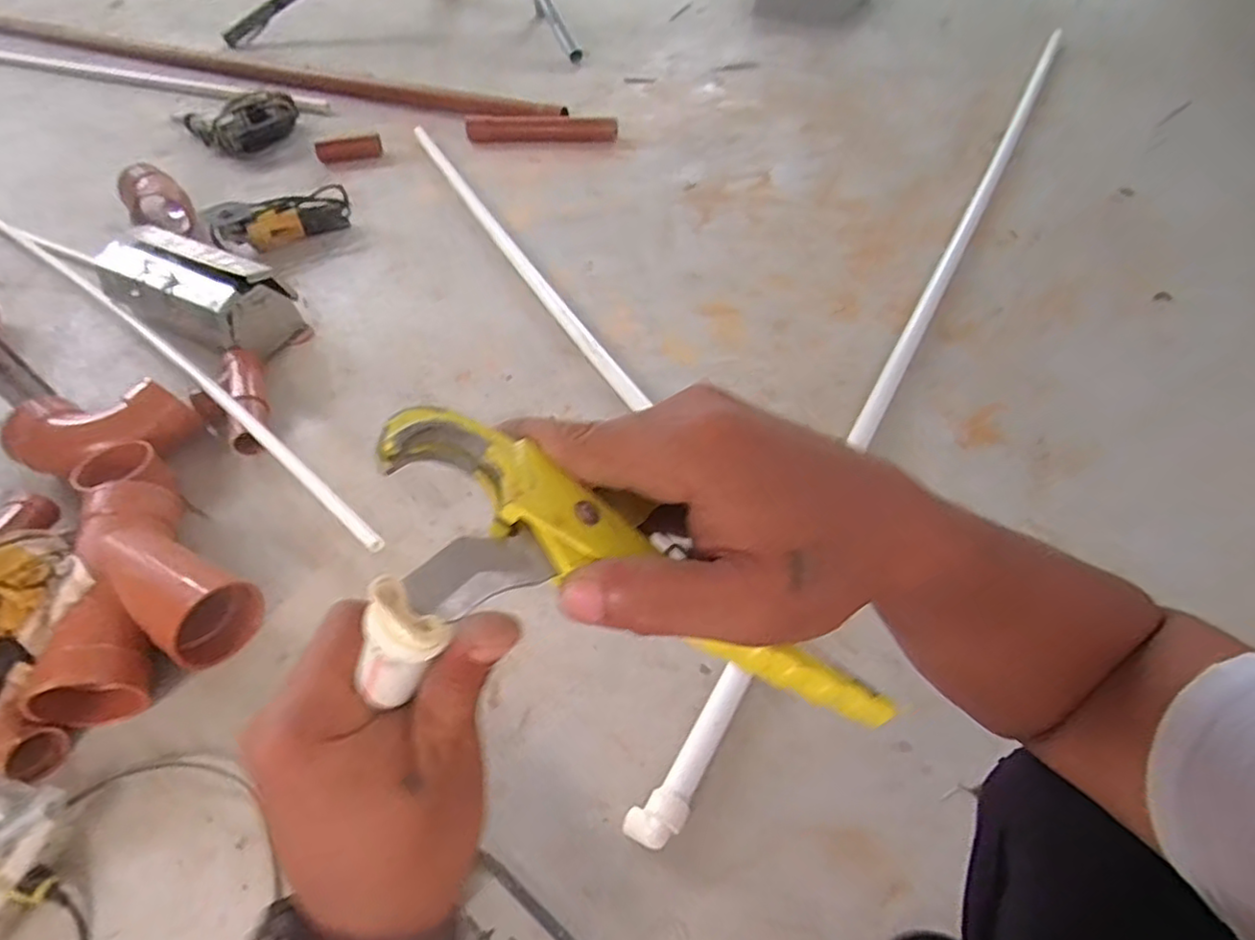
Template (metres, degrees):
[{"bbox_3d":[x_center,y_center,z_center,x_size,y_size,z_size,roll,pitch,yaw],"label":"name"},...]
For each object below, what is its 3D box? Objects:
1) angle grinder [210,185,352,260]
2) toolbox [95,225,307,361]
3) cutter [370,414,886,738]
[{"bbox_3d":[-0.777,-0.565,1.463,0.297,0.076,0.091,-20,53,-13],"label":"angle grinder"},{"bbox_3d":[-0.821,-0.332,1.232,0.372,0.152,0.162,18,54,17],"label":"toolbox"},{"bbox_3d":[0.007,0.044,0.225,0.199,0.020,0.076,30,52,-13],"label":"cutter"}]

